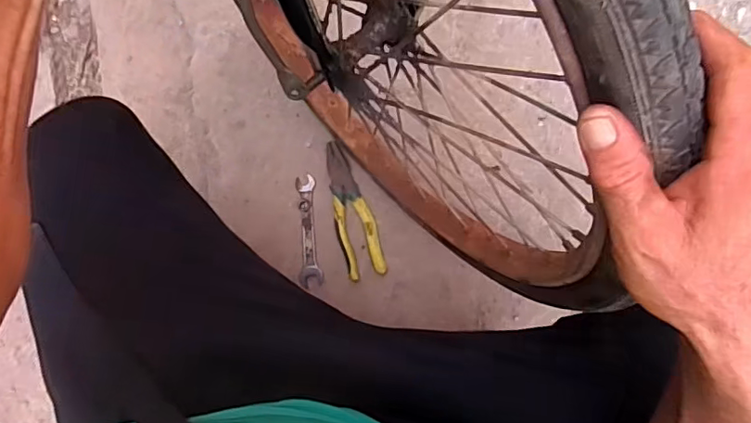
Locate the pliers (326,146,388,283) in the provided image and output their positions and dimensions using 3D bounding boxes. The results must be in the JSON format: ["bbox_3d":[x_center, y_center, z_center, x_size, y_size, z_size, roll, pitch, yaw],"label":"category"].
[{"bbox_3d":[-0.033,-0.002,0.759,0.055,0.015,0.194,-13,91,7],"label":"pliers"}]

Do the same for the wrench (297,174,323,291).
[{"bbox_3d":[-0.097,0.029,0.778,0.032,0.007,0.155,-3,92,7],"label":"wrench"}]

